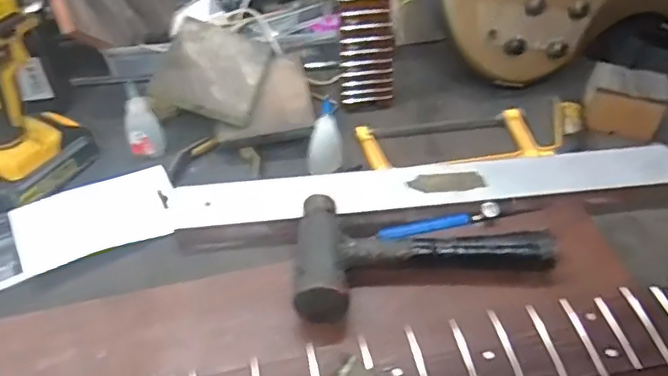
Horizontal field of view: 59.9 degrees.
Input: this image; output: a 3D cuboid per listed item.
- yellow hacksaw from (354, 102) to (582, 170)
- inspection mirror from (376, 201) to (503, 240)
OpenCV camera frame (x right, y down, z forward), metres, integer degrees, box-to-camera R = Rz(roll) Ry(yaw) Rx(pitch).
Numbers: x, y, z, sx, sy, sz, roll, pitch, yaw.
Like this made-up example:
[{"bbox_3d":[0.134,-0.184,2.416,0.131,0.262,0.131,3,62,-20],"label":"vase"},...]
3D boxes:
[{"bbox_3d":[0.148,-0.053,0.607,0.238,0.027,0.082,-7,46,-8],"label":"yellow hacksaw"},{"bbox_3d":[0.093,0.032,0.515,0.104,0.018,0.016,-13,46,4],"label":"inspection mirror"}]

